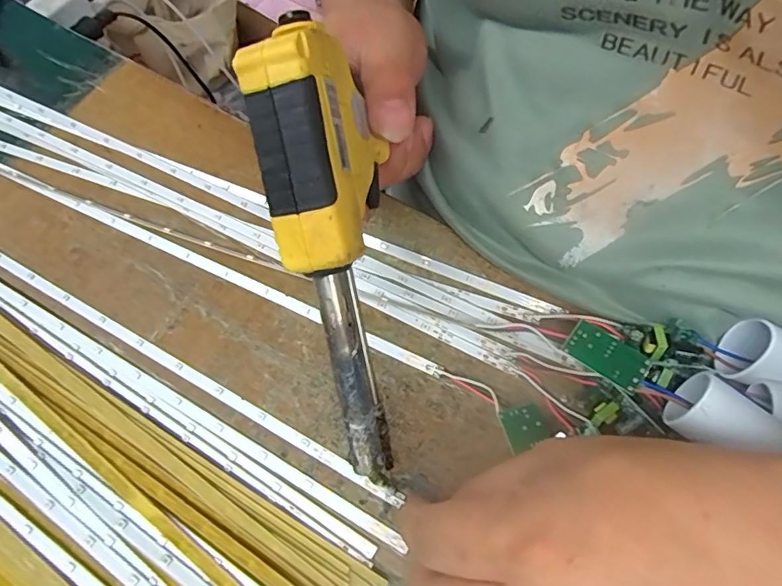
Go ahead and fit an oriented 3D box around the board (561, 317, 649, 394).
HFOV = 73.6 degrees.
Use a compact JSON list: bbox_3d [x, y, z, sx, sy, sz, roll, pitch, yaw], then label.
[{"bbox_3d":[0.098,0.028,0.239,0.035,0.004,0.021,35,70,19],"label":"board"}]

